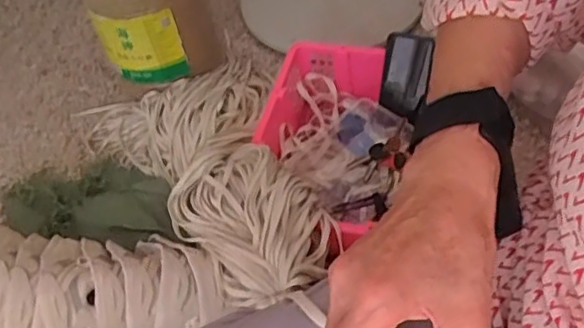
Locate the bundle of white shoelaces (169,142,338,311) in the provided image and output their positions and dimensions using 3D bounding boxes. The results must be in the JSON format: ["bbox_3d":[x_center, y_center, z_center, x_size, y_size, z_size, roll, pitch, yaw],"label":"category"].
[{"bbox_3d":[-0.061,0.064,0.850,0.182,0.038,0.238,-34,54,-19],"label":"bundle of white shoelaces"}]

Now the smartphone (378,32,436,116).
[{"bbox_3d":[0.208,-0.165,1.139,0.090,0.143,0.018,4,15,-14],"label":"smartphone"}]

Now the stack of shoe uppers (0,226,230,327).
[{"bbox_3d":[-0.279,0.166,0.830,0.384,0.097,0.190,2,51,10],"label":"stack of shoe uppers"}]

